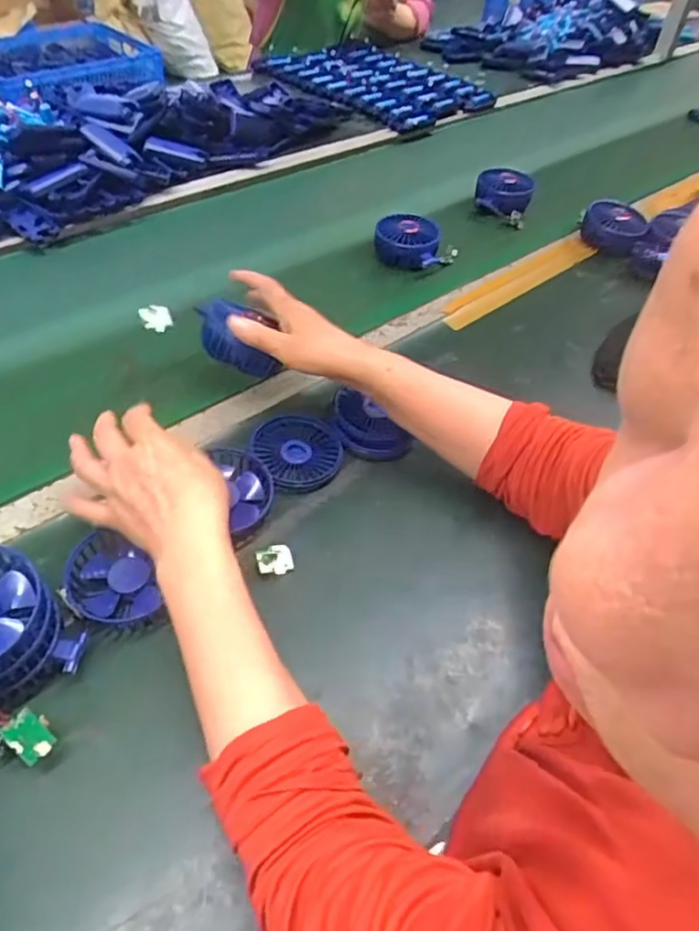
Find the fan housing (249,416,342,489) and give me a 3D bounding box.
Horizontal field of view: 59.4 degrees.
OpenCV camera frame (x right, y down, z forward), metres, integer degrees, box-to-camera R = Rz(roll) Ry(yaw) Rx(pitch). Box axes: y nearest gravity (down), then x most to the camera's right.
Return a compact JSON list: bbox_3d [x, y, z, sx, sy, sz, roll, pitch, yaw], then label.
[{"bbox_3d":[-0.052,-0.015,0.603,0.079,0.017,0.088,-33,58,-30],"label":"fan housing"}]

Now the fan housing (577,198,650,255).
[{"bbox_3d":[0.387,-0.351,0.897,0.090,0.044,0.073,20,49,13],"label":"fan housing"}]

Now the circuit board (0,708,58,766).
[{"bbox_3d":[-0.205,0.173,0.394,0.031,0.005,0.025,51,52,-9],"label":"circuit board"}]

